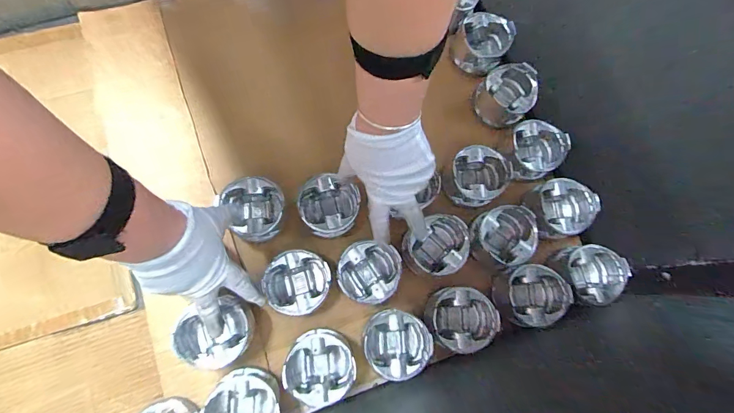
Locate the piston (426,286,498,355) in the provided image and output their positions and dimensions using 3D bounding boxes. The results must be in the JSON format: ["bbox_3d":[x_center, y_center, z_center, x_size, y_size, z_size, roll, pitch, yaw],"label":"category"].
[{"bbox_3d":[0.123,0.153,0.510,0.094,0.052,0.082,8,76,-6],"label":"piston"}]

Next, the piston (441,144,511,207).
[{"bbox_3d":[0.160,-0.040,0.553,0.083,0.055,0.082,2,77,-7],"label":"piston"}]

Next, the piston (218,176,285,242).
[{"bbox_3d":[-0.154,0.003,0.528,0.077,0.047,0.082,0,76,-1],"label":"piston"}]

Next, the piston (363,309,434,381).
[{"bbox_3d":[0.039,0.181,0.496,0.086,0.047,0.079,2,77,-7],"label":"piston"}]

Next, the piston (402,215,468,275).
[{"bbox_3d":[0.099,0.059,0.540,0.086,0.055,0.080,0,76,-1],"label":"piston"}]

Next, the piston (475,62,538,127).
[{"bbox_3d":[0.218,-0.173,0.589,0.081,0.061,0.078,2,77,-7],"label":"piston"}]

